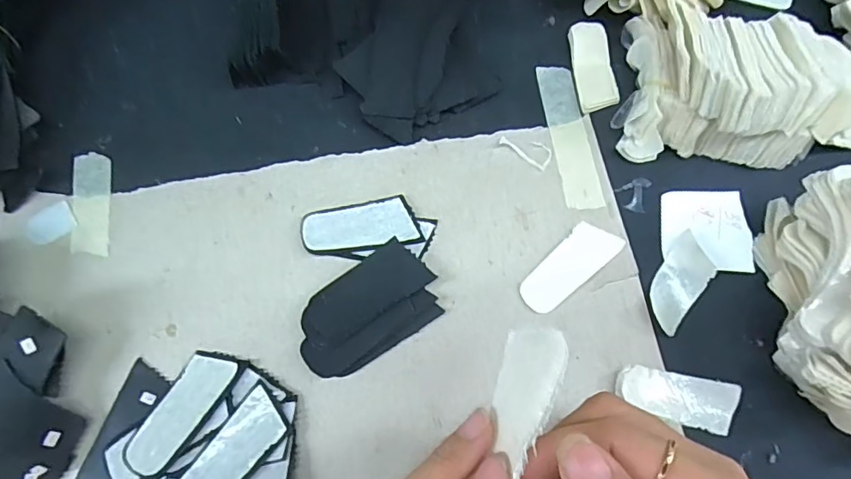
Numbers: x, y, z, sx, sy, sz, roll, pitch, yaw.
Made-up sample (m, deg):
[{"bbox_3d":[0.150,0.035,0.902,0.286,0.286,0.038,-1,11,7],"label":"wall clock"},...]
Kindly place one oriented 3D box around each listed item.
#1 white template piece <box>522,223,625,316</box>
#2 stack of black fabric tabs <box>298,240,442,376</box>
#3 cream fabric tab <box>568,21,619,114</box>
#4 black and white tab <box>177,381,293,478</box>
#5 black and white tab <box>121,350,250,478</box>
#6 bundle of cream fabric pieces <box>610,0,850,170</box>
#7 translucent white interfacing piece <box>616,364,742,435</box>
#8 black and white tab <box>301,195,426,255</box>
[{"bbox_3d":[0.087,0.017,0.315,0.067,0.004,0.027,-41,73,-6],"label":"white template piece"},{"bbox_3d":[-0.034,0.042,0.304,0.084,0.013,0.050,-36,76,-10],"label":"stack of black fabric tabs"},{"bbox_3d":[0.116,-0.120,0.358,0.026,0.006,0.069,-4,73,-1],"label":"cream fabric tab"},{"bbox_3d":[-0.104,0.116,0.276,0.031,0.004,0.072,34,69,14],"label":"black and white tab"},{"bbox_3d":[-0.134,0.094,0.287,0.031,0.004,0.072,27,65,16],"label":"black and white tab"},{"bbox_3d":[0.207,-0.092,0.320,0.154,0.056,0.087,11,73,4],"label":"bundle of cream fabric pieces"},{"bbox_3d":[0.143,0.090,0.291,0.067,0.005,0.028,11,73,4],"label":"translucent white interfacing piece"},{"bbox_3d":[-0.041,-0.008,0.323,0.071,0.005,0.032,-10,73,-3],"label":"black and white tab"}]

